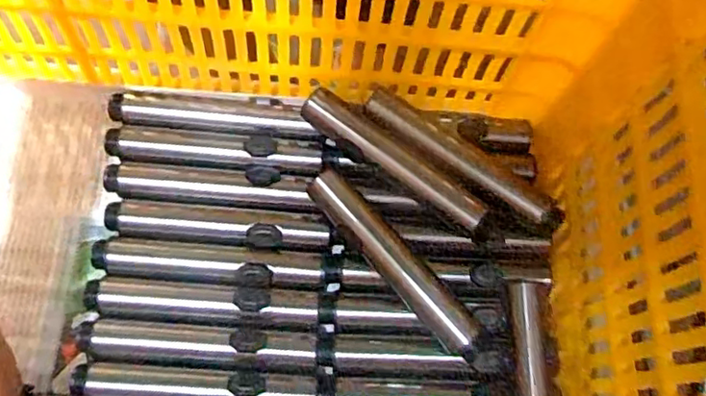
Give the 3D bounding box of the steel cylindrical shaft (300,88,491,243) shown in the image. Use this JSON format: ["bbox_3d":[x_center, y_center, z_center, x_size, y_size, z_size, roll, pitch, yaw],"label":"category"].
[{"bbox_3d":[0.029,-0.021,0.429,0.148,0.025,0.024,38,73,11],"label":"steel cylindrical shaft"}]

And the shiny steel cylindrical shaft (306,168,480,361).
[{"bbox_3d":[0.025,0.041,0.408,0.022,0.024,0.146,-38,76,-15],"label":"shiny steel cylindrical shaft"}]

